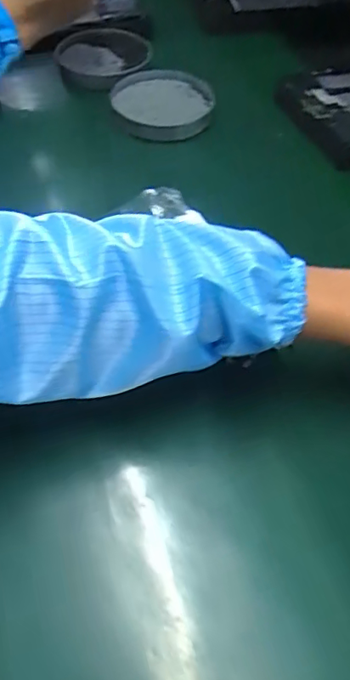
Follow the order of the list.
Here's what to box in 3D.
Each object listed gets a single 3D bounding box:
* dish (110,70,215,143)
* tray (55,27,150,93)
[{"bbox_3d":[-0.015,-0.274,0.610,0.112,0.029,0.120,1,53,-2],"label":"dish"},{"bbox_3d":[-0.086,-0.357,0.658,0.120,0.021,0.137,-11,54,-11],"label":"tray"}]

